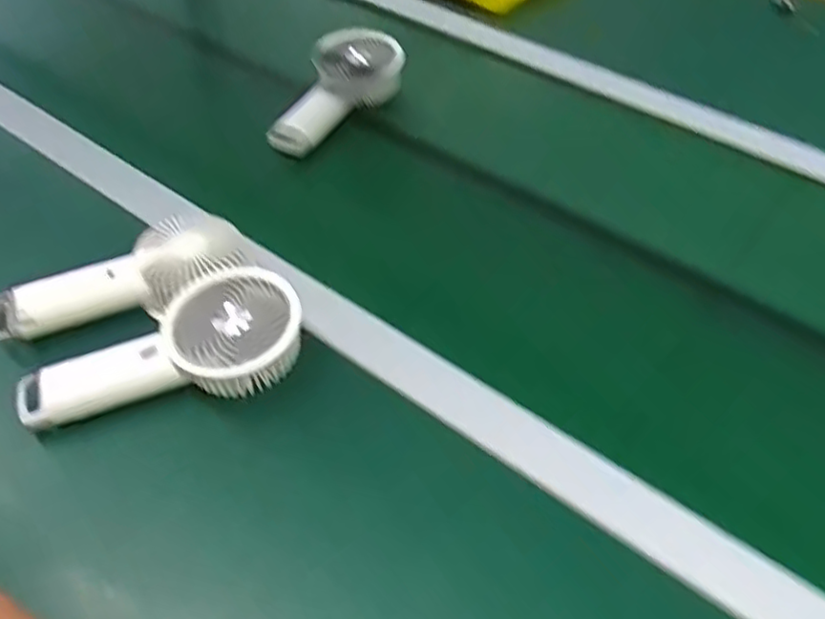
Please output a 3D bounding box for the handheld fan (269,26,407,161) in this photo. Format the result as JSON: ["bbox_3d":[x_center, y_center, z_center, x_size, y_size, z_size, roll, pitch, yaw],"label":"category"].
[{"bbox_3d":[-0.084,-0.227,0.713,0.086,0.042,0.183,29,68,21],"label":"handheld fan"}]

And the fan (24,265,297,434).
[{"bbox_3d":[-0.164,0.031,0.453,0.182,0.040,0.084,-20,53,-19],"label":"fan"}]

